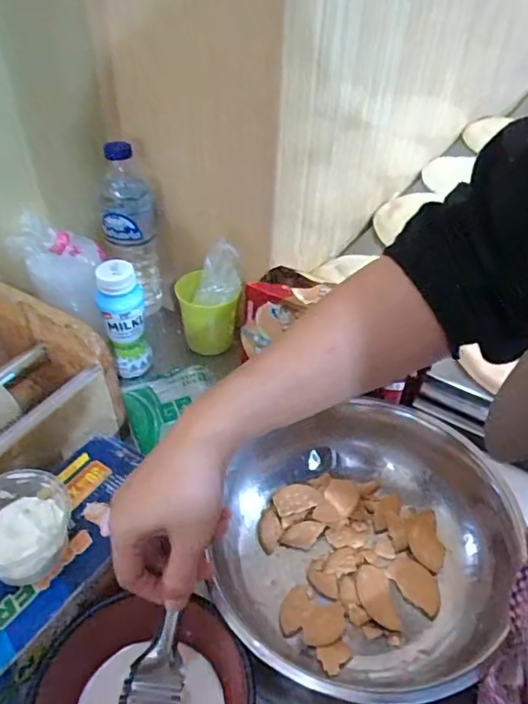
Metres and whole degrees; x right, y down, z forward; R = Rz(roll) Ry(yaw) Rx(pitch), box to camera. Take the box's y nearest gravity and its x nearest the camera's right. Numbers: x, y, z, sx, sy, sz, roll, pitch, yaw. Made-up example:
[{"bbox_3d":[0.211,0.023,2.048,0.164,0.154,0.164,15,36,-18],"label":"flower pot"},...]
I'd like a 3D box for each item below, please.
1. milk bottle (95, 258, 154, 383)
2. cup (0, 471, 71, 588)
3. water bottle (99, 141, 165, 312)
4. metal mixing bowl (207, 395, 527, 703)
[{"bbox_3d":[-0.160,-0.037,0.619,0.045,0.133,0.041,-16,45,-20],"label":"milk bottle"},{"bbox_3d":[-0.175,0.127,0.380,0.074,0.047,0.065,-17,45,-21],"label":"cup"},{"bbox_3d":[-0.171,-0.154,0.692,0.063,0.216,0.053,-6,43,-10],"label":"water bottle"},{"bbox_3d":[0.076,0.153,0.474,0.252,0.090,0.266,1,42,-1],"label":"metal mixing bowl"}]

